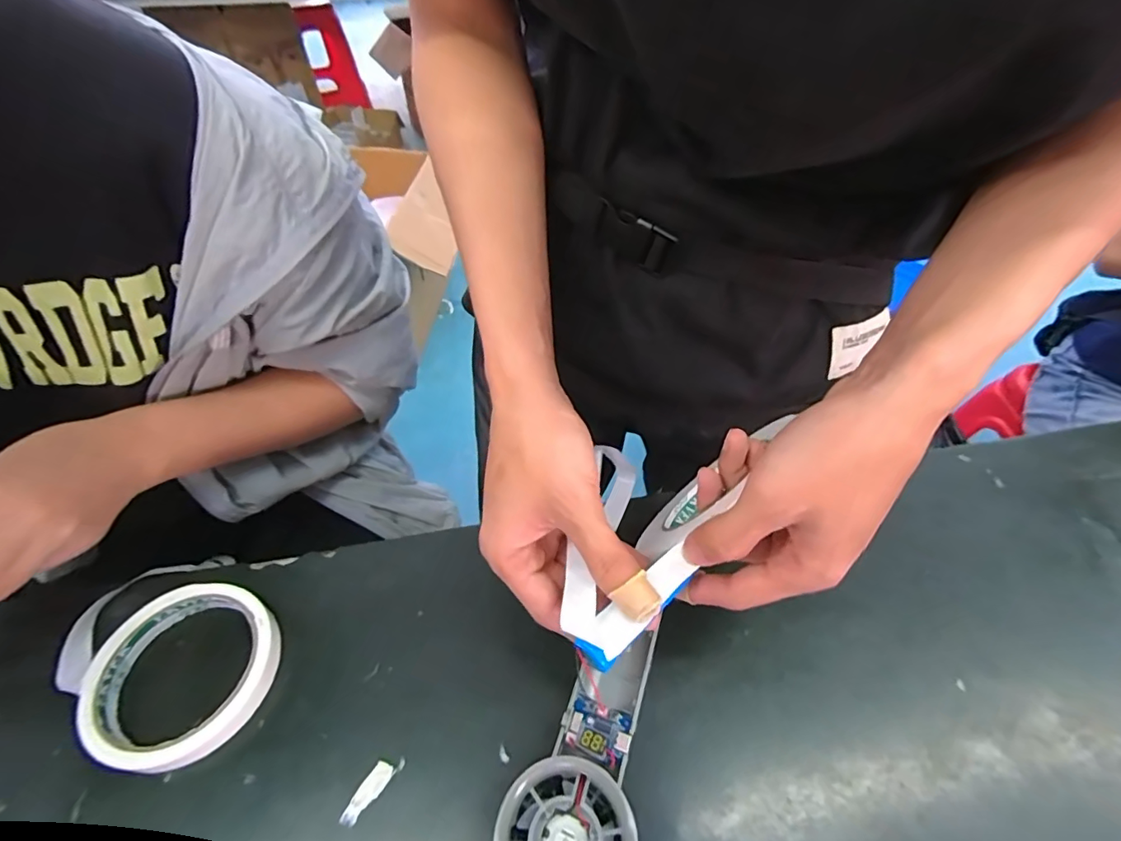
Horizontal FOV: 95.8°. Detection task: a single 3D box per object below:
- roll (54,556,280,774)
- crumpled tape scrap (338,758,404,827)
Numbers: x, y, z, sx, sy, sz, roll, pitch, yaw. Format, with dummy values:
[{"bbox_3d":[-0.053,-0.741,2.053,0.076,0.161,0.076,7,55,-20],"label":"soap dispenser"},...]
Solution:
[{"bbox_3d":[-0.224,0.133,0.295,0.128,0.028,0.092,35,57,24],"label":"roll"},{"bbox_3d":[-0.096,0.185,0.256,0.011,0.004,0.035,32,56,22],"label":"crumpled tape scrap"}]

